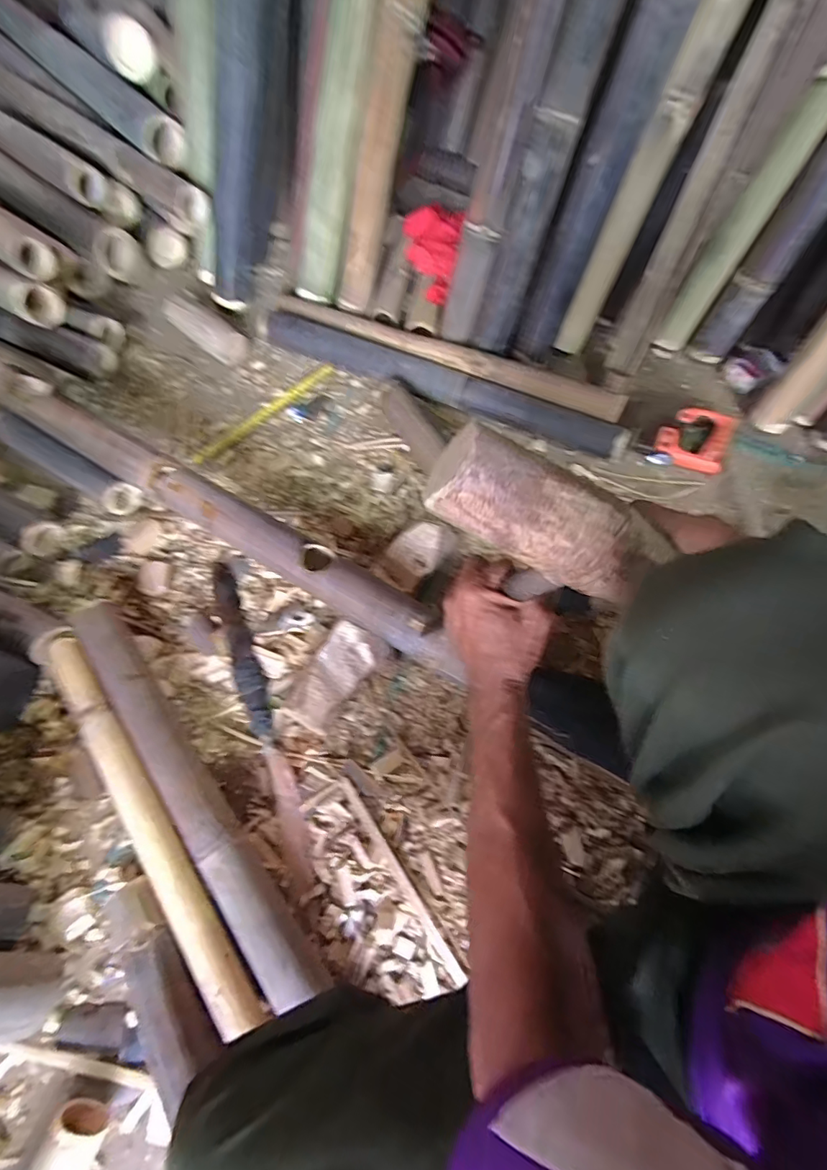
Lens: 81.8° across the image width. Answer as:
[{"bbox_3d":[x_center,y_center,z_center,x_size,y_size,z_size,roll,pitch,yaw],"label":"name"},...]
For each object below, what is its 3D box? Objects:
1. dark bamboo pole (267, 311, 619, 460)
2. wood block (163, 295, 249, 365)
[{"bbox_3d":[0.042,-0.354,0.834,0.652,0.055,0.063,21,68,6],"label":"dark bamboo pole"},{"bbox_3d":[-0.375,-0.459,0.866,0.166,0.059,0.055,35,71,12],"label":"wood block"}]

